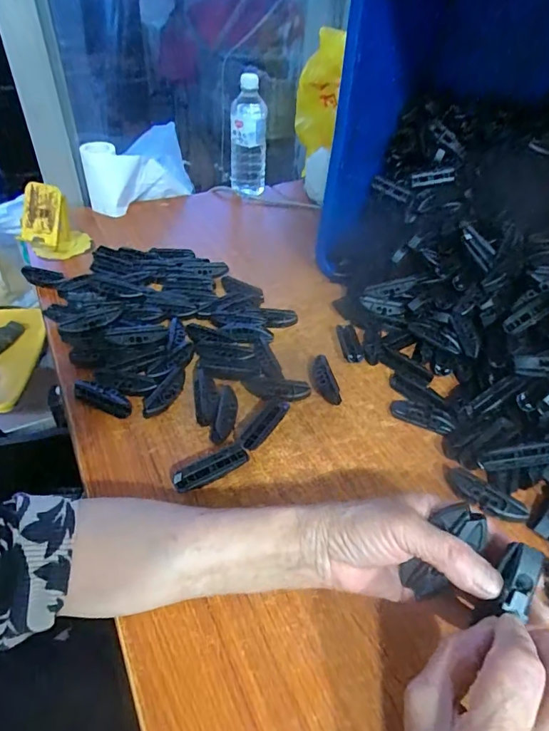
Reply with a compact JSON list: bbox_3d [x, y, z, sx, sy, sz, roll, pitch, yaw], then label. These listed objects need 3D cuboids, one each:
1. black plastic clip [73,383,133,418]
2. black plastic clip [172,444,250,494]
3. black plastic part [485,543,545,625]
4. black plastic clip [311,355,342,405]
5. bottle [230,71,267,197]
[{"bbox_3d":[-0.179,0.034,0.458,0.065,0.022,0.019,16,44,13],"label":"black plastic clip"},{"bbox_3d":[-0.059,0.097,0.405,0.072,0.017,0.021,-21,48,-25],"label":"black plastic clip"},{"bbox_3d":[0.143,0.128,0.258,0.020,0.012,0.044,24,69,18],"label":"black plastic part"},{"bbox_3d":[0.054,0.016,0.500,0.024,0.024,0.065,-10,44,-15],"label":"black plastic clip"},{"bbox_3d":[-0.050,-0.433,0.848,0.070,0.216,0.054,0,43,-5],"label":"bottle"}]

